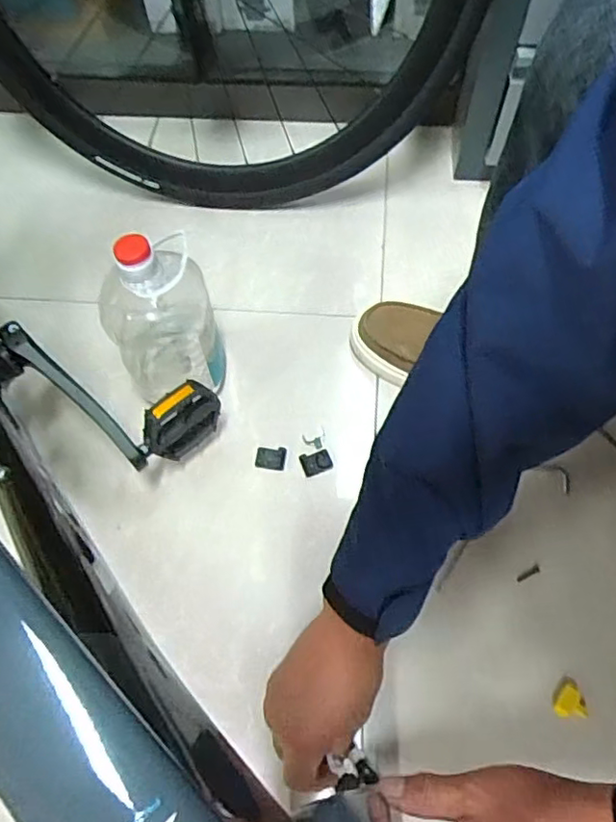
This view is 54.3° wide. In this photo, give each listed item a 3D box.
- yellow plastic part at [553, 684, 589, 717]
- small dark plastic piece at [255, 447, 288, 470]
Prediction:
[{"bbox_3d":[0.263,0.292,0.606,0.030,0.009,0.029,0,65,1],"label":"yellow plastic part"},{"bbox_3d":[-0.045,0.057,0.732,0.036,0.004,0.028,4,65,3],"label":"small dark plastic piece"}]

